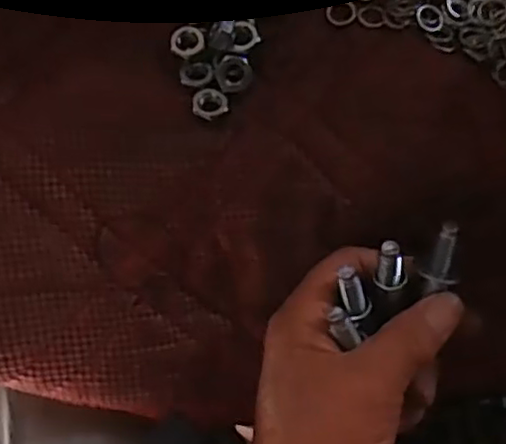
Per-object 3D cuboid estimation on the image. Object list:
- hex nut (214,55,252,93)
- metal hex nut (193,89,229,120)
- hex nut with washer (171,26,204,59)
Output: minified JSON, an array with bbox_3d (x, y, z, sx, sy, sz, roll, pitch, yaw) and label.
[{"bbox_3d":[-0.009,-0.068,0.304,0.016,0.006,0.016,-4,69,1],"label":"hex nut"},{"bbox_3d":[-0.019,-0.054,0.302,0.016,0.004,0.014,-9,69,-1],"label":"metal hex nut"},{"bbox_3d":[-0.030,-0.084,0.308,0.015,0.006,0.013,-10,69,-1],"label":"hex nut with washer"}]

